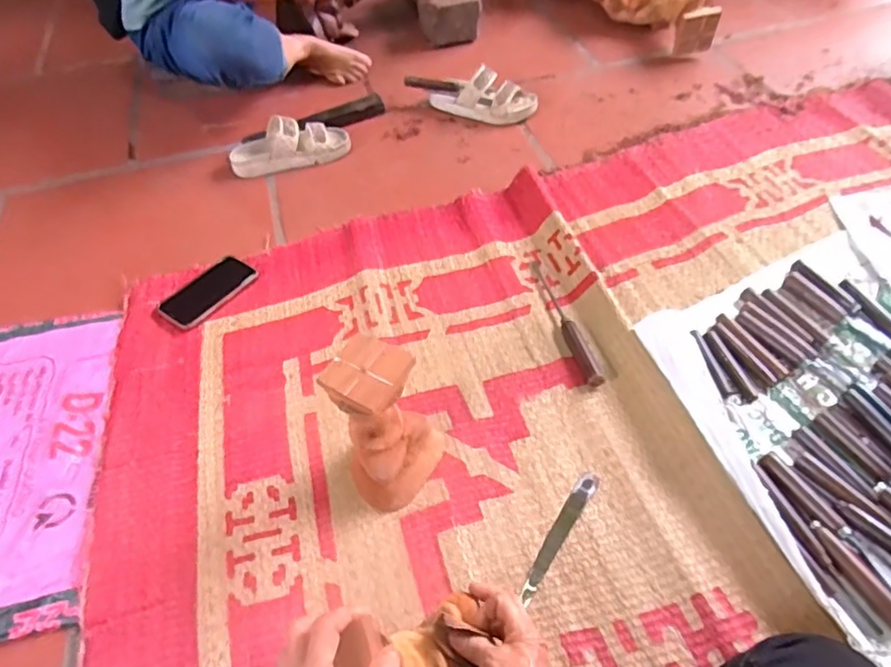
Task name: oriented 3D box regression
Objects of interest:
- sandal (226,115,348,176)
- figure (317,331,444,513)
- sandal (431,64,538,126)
[{"bbox_3d":[-0.303,-0.369,1.138,0.227,0.073,0.080,-10,52,-2],"label":"sandal"},{"bbox_3d":[-0.073,0.107,0.670,0.101,0.171,0.117,21,57,20],"label":"figure"},{"bbox_3d":[0.075,-0.487,1.197,0.216,0.069,0.082,20,56,19],"label":"sandal"}]

